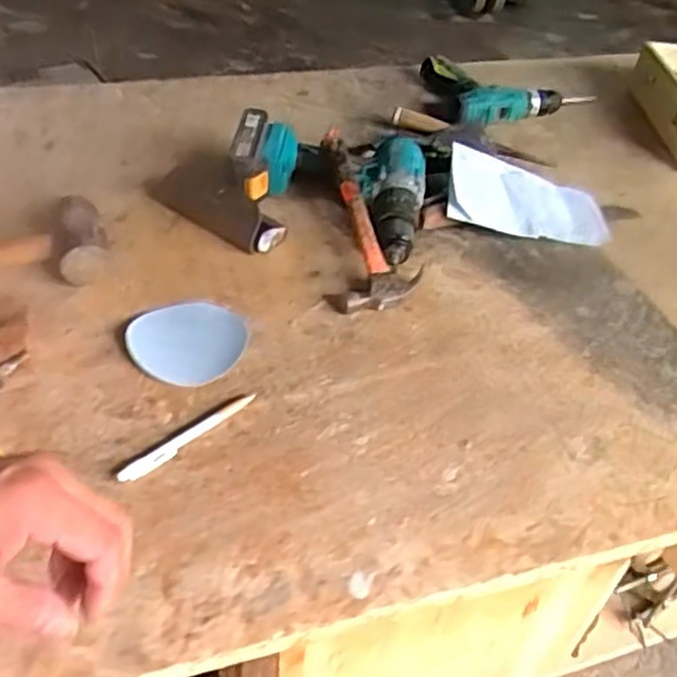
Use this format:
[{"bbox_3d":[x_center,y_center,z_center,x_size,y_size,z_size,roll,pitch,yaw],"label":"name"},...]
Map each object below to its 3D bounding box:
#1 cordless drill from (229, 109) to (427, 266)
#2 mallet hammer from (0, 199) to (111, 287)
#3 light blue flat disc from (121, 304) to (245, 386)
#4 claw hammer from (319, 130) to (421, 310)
[{"bbox_3d":[-0.019,-0.179,0.861,0.234,0.081,0.164,10,43,5],"label":"cordless drill"},{"bbox_3d":[-0.434,-0.079,0.738,0.374,0.053,0.096,-10,45,-16],"label":"mallet hammer"},{"bbox_3d":[-0.151,0.000,0.707,0.110,0.010,0.113,3,43,-3],"label":"light blue flat disc"},{"bbox_3d":[0.021,-0.148,0.829,0.095,0.031,0.273,-4,58,-10],"label":"claw hammer"}]

